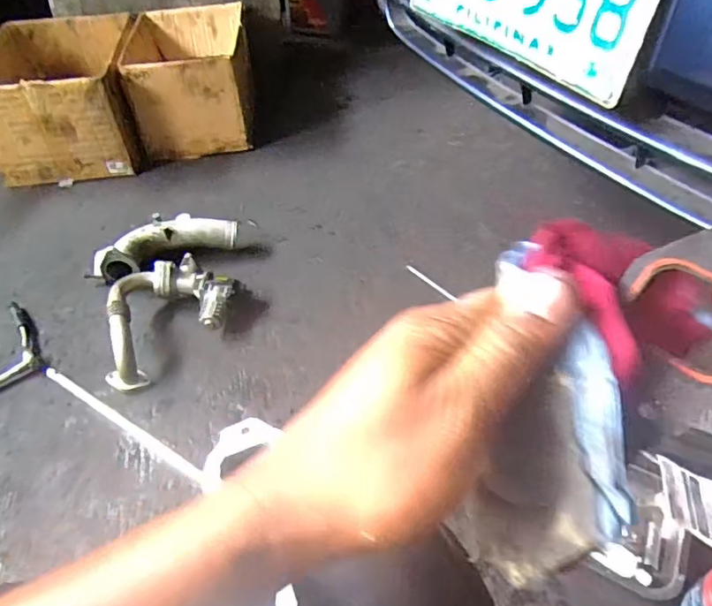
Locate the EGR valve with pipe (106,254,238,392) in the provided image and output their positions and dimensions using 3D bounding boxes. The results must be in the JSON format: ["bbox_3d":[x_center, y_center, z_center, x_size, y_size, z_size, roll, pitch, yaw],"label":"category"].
[{"bbox_3d":[-0.341,0.028,1.068,0.222,0.092,0.248,-4,47,-1],"label":"EGR valve with pipe"}]

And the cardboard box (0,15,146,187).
[{"bbox_3d":[-0.762,-0.536,1.505,0.366,0.254,0.430,-12,48,-8],"label":"cardboard box"}]

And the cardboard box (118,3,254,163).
[{"bbox_3d":[-0.443,-0.597,1.554,0.303,0.252,0.363,-8,47,-4],"label":"cardboard box"}]

